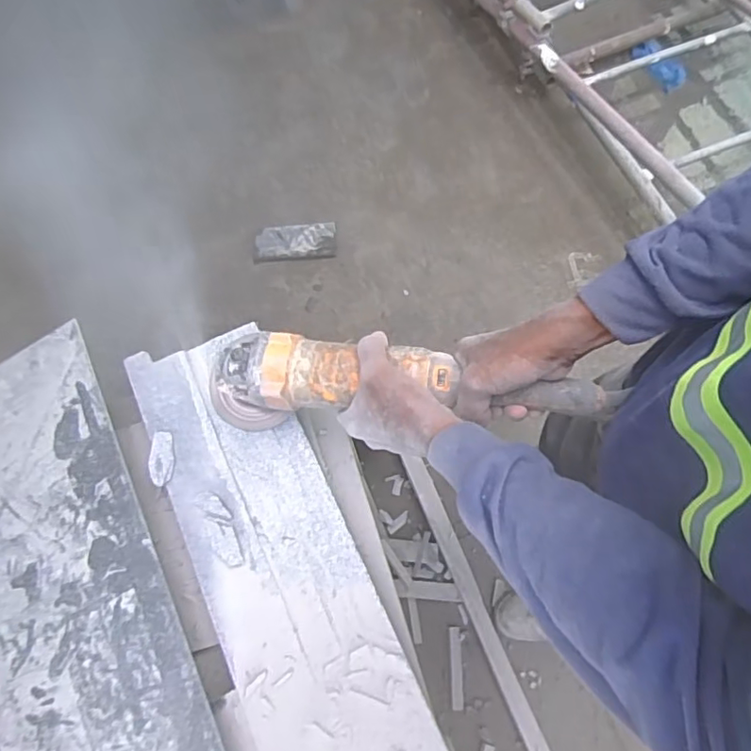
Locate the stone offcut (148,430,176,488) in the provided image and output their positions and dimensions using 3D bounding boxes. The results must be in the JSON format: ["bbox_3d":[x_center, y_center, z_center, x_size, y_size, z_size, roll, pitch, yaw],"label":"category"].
[{"bbox_3d":[-0.224,0.087,0.587,0.025,0.010,0.056,-5,71,0],"label":"stone offcut"}]

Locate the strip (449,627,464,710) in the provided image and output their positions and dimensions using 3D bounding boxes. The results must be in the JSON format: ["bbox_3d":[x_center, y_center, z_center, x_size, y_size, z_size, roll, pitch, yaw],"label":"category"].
[{"bbox_3d":[0.177,0.643,1.230,0.027,0.009,0.162,-1,71,2],"label":"strip"}]

